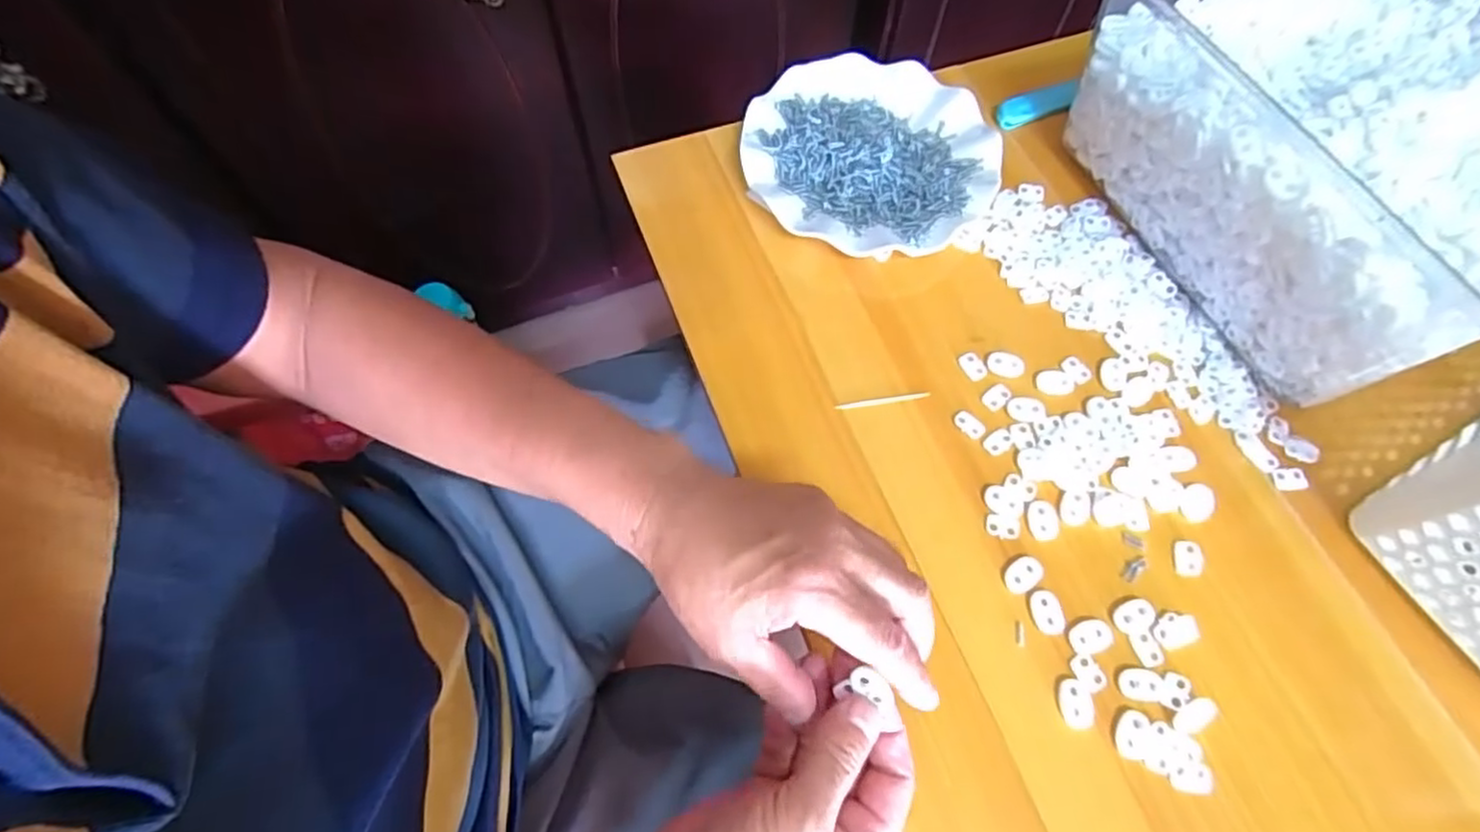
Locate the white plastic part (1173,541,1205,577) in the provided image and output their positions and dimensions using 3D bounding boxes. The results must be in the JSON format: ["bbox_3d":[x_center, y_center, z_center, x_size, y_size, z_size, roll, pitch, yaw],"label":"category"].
[{"bbox_3d":[0.257,0.082,0.396,0.015,0.005,0.020,8,65,3],"label":"white plastic part"}]

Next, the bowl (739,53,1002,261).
[{"bbox_3d":[0.095,-0.191,0.510,0.179,0.022,0.176,0,65,-1],"label":"bowl"}]

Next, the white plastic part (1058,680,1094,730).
[{"bbox_3d":[0.175,0.150,0.360,0.016,0.005,0.023,-2,65,-2],"label":"white plastic part"}]

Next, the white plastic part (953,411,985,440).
[{"bbox_3d":[0.143,0.005,0.431,0.021,0.004,0.013,42,71,17],"label":"white plastic part"}]

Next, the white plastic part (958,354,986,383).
[{"bbox_3d":[0.152,-0.032,0.449,0.013,0.004,0.020,-22,67,-11],"label":"white plastic part"}]

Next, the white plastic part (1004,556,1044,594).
[{"bbox_3d":[0.160,0.089,0.389,0.022,0.004,0.016,-35,70,-16],"label":"white plastic part"}]

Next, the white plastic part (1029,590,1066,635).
[{"bbox_3d":[0.169,0.108,0.380,0.015,0.004,0.023,-11,65,-6],"label":"white plastic part"}]

